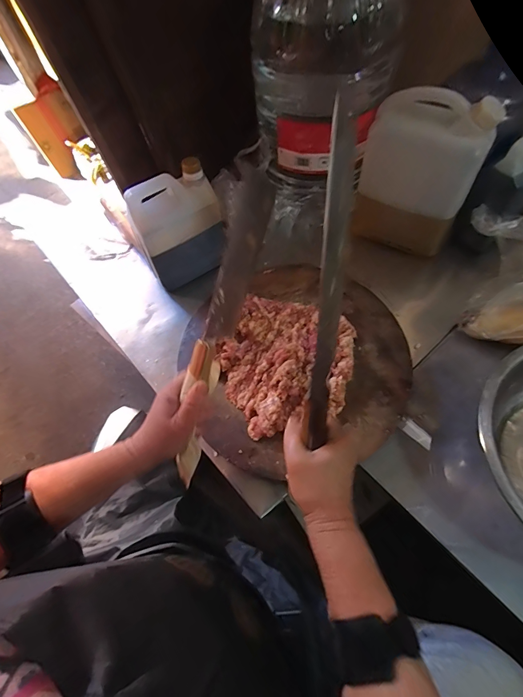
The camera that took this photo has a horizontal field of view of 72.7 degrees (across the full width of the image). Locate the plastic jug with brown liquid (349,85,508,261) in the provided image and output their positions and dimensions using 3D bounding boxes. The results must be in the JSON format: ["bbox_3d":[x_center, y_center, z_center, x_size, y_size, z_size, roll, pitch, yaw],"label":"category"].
[{"bbox_3d":[0.279,-0.317,0.663,0.195,0.248,0.109,8,61,9],"label":"plastic jug with brown liquid"}]

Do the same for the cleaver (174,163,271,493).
[{"bbox_3d":[-0.048,-0.011,0.389,0.026,0.090,0.344,19,104,15],"label":"cleaver"}]

